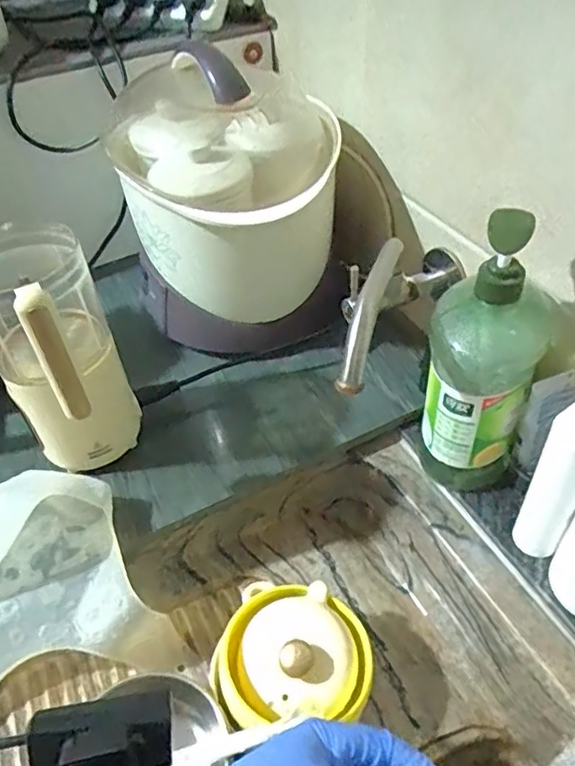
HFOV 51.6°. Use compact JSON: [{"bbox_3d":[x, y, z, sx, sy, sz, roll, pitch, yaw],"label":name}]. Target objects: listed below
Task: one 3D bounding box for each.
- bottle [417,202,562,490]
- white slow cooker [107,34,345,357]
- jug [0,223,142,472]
[{"bbox_3d":[0.165,-0.009,0.515,0.092,0.277,0.075,19,50,22],"label":"bottle"},{"bbox_3d":[-0.062,-0.195,0.676,0.231,0.259,0.232,-14,46,-9],"label":"white slow cooker"},{"bbox_3d":[-0.209,-0.014,0.546,0.103,0.237,0.158,-21,47,-16],"label":"jug"}]

